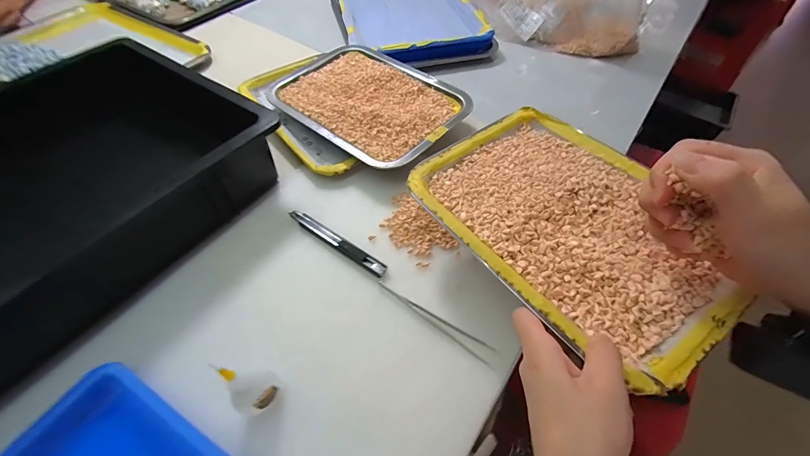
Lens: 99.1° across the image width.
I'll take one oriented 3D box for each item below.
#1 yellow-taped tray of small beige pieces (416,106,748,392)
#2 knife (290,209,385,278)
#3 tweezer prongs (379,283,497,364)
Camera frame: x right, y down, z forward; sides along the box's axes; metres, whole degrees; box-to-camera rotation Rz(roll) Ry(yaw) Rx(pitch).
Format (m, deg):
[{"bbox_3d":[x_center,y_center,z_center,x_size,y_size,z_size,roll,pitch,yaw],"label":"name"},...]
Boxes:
[{"bbox_3d":[0.140,-0.012,0.302,0.181,0.023,0.255,-30,59,-19],"label":"yellow-taped tray of small beige pieces"},{"bbox_3d":[-0.076,0.014,0.379,0.134,0.007,0.014,31,61,21],"label":"knife"},{"bbox_3d":[0.025,0.086,0.328,0.123,0.004,0.013,29,60,20],"label":"tweezer prongs"}]

